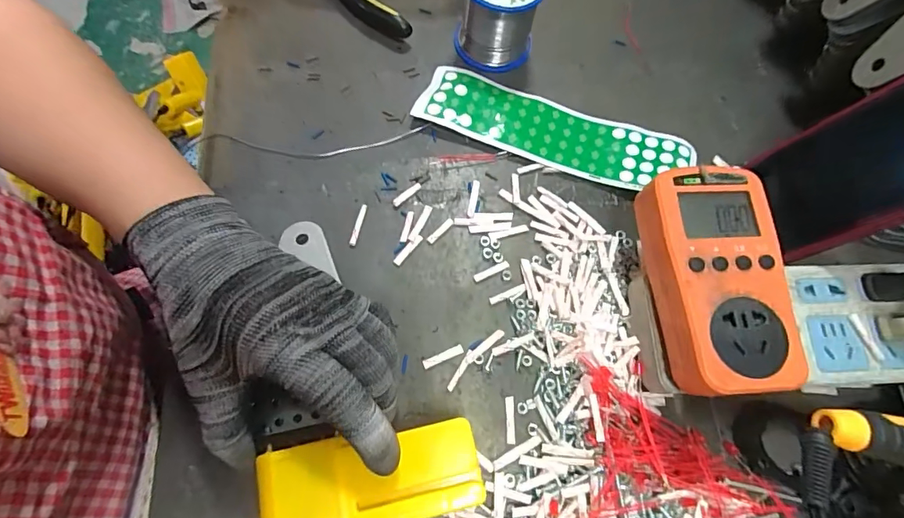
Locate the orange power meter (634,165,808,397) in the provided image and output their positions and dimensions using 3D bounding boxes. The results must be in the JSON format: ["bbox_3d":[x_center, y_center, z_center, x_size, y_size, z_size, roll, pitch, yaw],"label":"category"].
[{"bbox_3d":[0.150,0.010,0.259,0.073,0.030,0.125,-3,68,-3],"label":"orange power meter"}]

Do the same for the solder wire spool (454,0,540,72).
[{"bbox_3d":[0.037,-0.200,0.364,0.063,0.062,0.061,4,68,0],"label":"solder wire spool"}]

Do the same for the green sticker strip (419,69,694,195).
[{"bbox_3d":[0.080,-0.101,0.360,0.212,0.010,0.058,18,69,6],"label":"green sticker strip"}]

